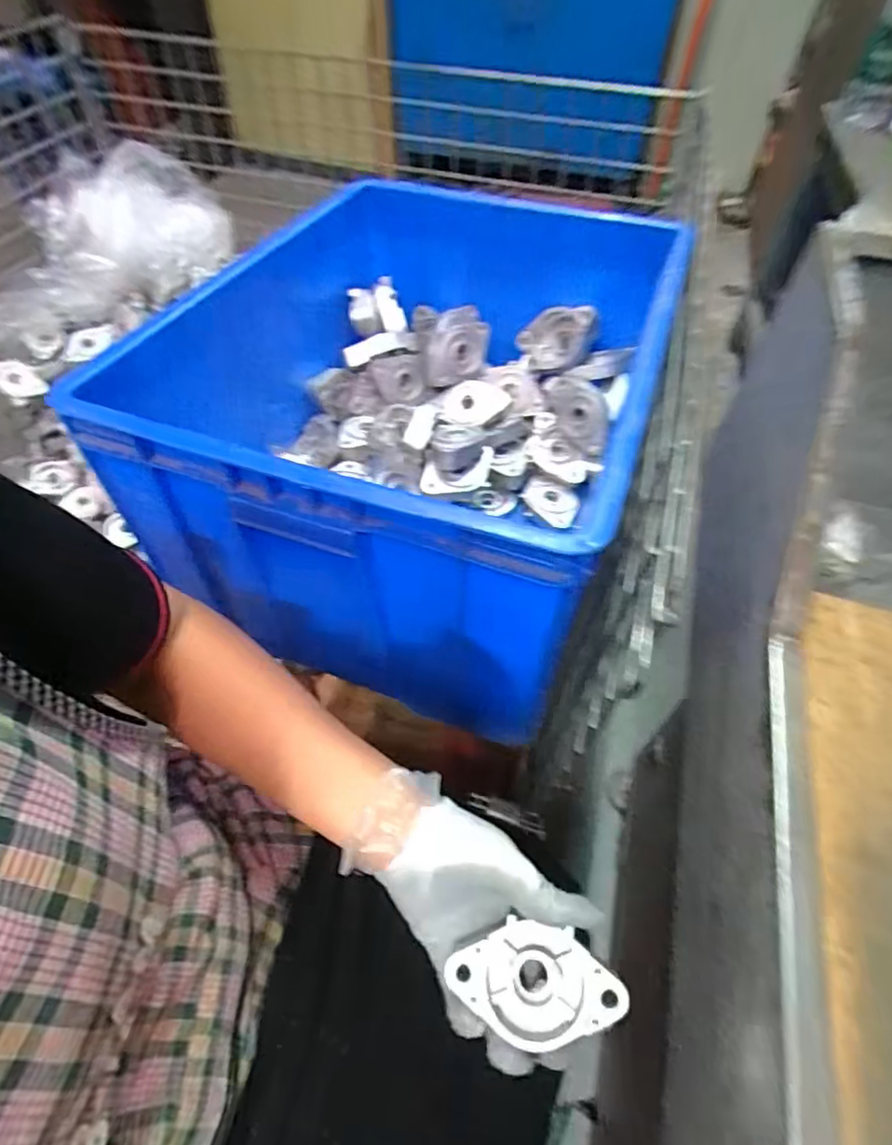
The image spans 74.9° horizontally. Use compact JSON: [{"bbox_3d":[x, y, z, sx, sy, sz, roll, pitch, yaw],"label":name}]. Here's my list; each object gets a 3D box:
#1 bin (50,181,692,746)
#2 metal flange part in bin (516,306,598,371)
[{"bbox_3d":[-0.031,-0.186,0.639,0.444,0.272,0.561,17,55,11],"label":"bin"},{"bbox_3d":[0.136,-0.293,0.734,0.107,0.071,0.028,17,28,36],"label":"metal flange part in bin"}]

